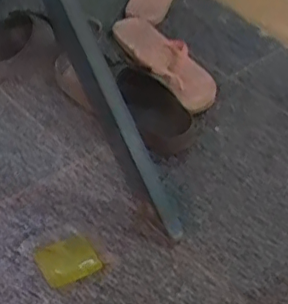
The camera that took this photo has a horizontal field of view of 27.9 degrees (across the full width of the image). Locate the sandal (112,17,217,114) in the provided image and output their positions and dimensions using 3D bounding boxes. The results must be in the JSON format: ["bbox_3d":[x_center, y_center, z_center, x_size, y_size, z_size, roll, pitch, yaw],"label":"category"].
[{"bbox_3d":[0.023,-0.156,0.934,0.089,0.033,0.270,-18,48,-25],"label":"sandal"}]

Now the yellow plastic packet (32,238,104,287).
[{"bbox_3d":[-0.085,0.122,0.655,0.063,0.004,0.052,-21,50,-27],"label":"yellow plastic packet"}]

